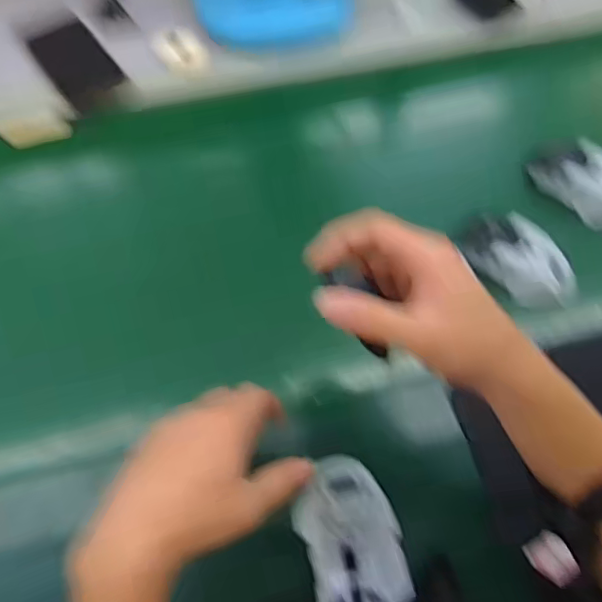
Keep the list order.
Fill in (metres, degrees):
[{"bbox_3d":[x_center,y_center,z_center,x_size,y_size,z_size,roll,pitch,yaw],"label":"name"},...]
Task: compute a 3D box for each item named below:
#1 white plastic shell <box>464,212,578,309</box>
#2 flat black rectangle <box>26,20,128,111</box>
[{"bbox_3d":[0.212,-0.041,0.538,0.112,0.037,0.062,39,68,19],"label":"white plastic shell"},{"bbox_3d":[-0.276,-0.295,0.699,0.074,0.012,0.096,-35,108,-3],"label":"flat black rectangle"}]

